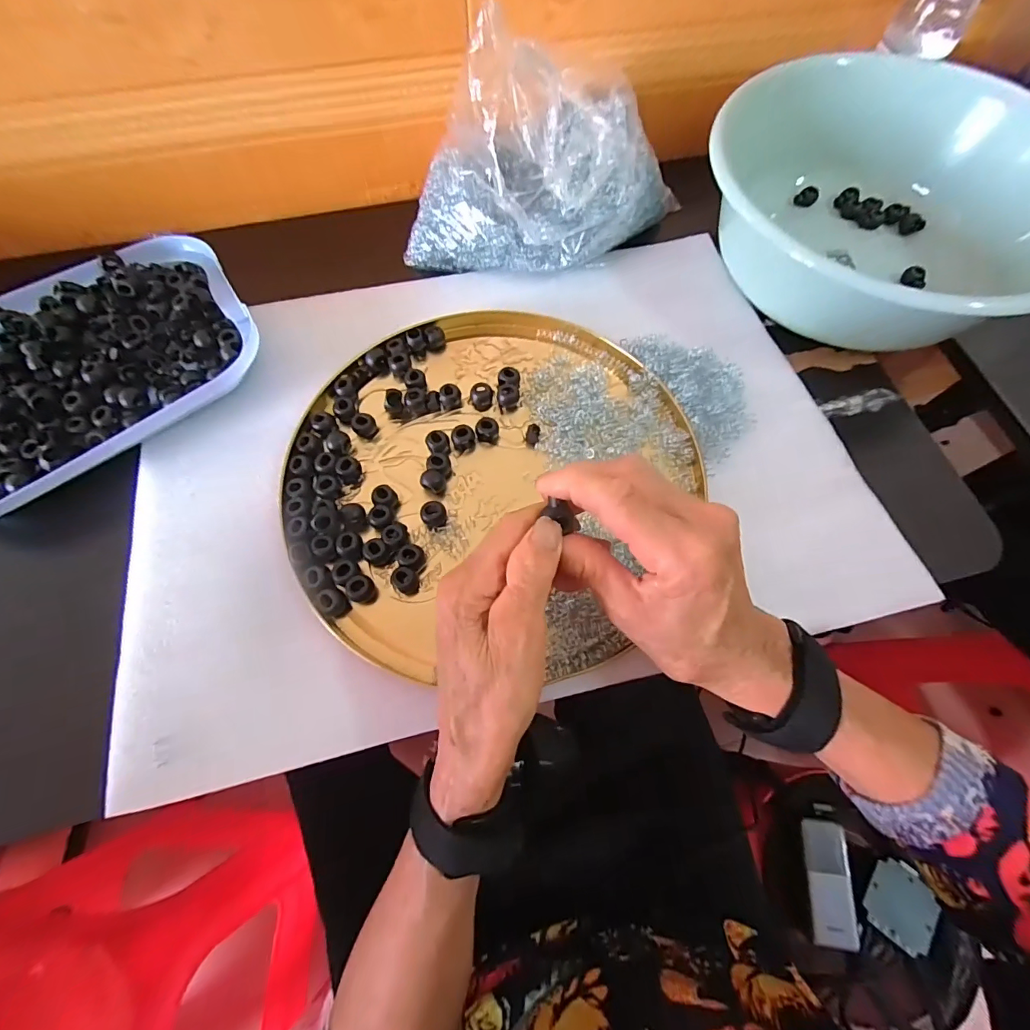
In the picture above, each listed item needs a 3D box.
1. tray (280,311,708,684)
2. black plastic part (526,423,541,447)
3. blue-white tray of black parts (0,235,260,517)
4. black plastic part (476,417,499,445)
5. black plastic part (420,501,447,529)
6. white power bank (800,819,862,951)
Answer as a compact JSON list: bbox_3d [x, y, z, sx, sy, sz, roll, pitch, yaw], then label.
[{"bbox_3d":[-0.024,-0.038,0.330,0.272,0.013,0.287,27,71,9],"label":"tray"},{"bbox_3d":[0.014,-0.062,0.346,0.010,0.005,0.018,12,70,3],"label":"black plastic part"},{"bbox_3d":[-0.334,-0.118,0.354,0.248,0.040,0.191,-33,74,-13],"label":"blue-white tray of black parts"},{"bbox_3d":[-0.021,-0.064,0.343,0.017,0.012,0.016,0,69,-1],"label":"black plastic part"},{"bbox_3d":[-0.057,0.000,0.317,0.017,0.012,0.015,-9,70,-5],"label":"black plastic part"},{"bbox_3d":[0.375,0.437,0.541,0.047,0.017,0.122,6,68,2],"label":"white power bank"}]

